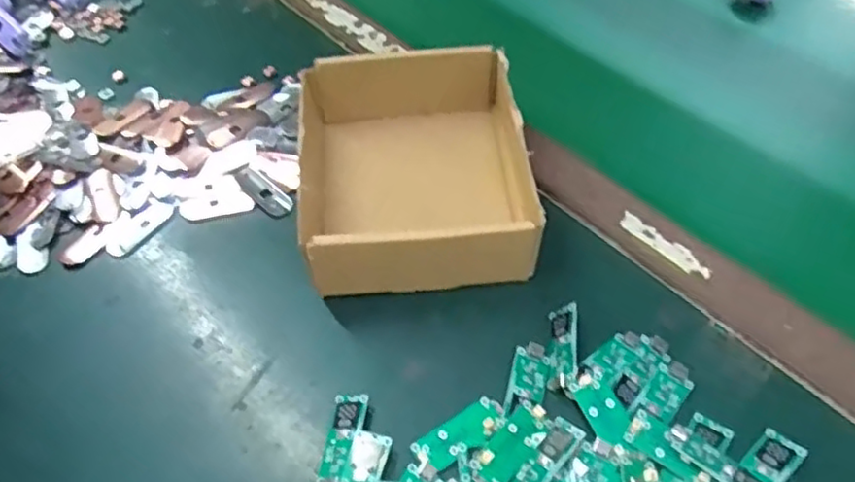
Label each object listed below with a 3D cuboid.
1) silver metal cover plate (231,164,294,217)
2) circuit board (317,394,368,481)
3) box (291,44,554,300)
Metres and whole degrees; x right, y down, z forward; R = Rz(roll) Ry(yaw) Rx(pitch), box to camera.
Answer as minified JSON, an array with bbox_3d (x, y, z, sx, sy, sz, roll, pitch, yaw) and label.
[{"bbox_3d":[-0.113,-0.034,0.460,0.048,0.004,0.019,41,62,14],"label":"silver metal cover plate"},{"bbox_3d":[-0.045,0.103,0.337,0.017,0.009,0.051,8,52,9],"label":"circuit board"},{"bbox_3d":[-0.007,-0.050,0.430,0.141,0.054,0.168,-7,51,-3],"label":"box"}]

